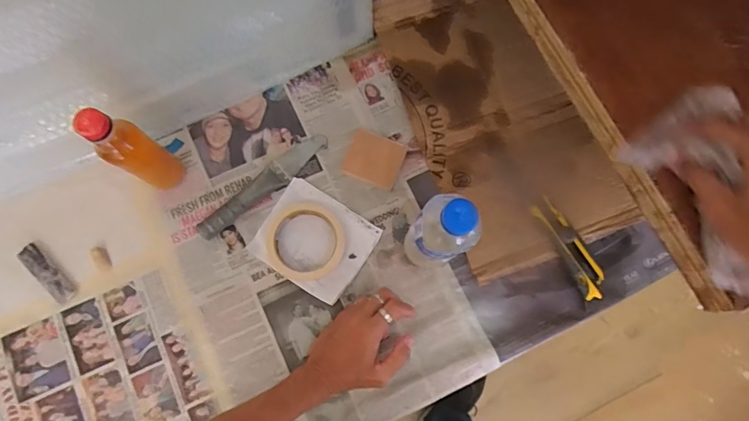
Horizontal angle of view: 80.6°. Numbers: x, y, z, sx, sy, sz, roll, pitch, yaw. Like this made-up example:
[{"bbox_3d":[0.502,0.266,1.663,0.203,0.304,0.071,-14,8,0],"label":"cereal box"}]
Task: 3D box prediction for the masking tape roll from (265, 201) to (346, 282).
[{"bbox_3d":[-0.088,0.040,0.567,0.099,0.012,0.098,0,76,1],"label":"masking tape roll"}]

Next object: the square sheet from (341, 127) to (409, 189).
[{"bbox_3d":[0.000,-0.069,0.596,0.073,0.011,0.066,21,83,1],"label":"square sheet"}]

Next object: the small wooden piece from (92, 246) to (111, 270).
[{"bbox_3d":[-0.349,0.061,0.565,0.015,0.007,0.033,-30,78,-7],"label":"small wooden piece"}]

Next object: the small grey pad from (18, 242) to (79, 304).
[{"bbox_3d":[-0.415,0.080,0.559,0.087,0.008,0.028,42,80,10],"label":"small grey pad"}]

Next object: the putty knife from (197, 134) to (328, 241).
[{"bbox_3d":[-0.146,-0.038,0.583,0.201,0.024,0.034,-40,79,-9],"label":"putty knife"}]

